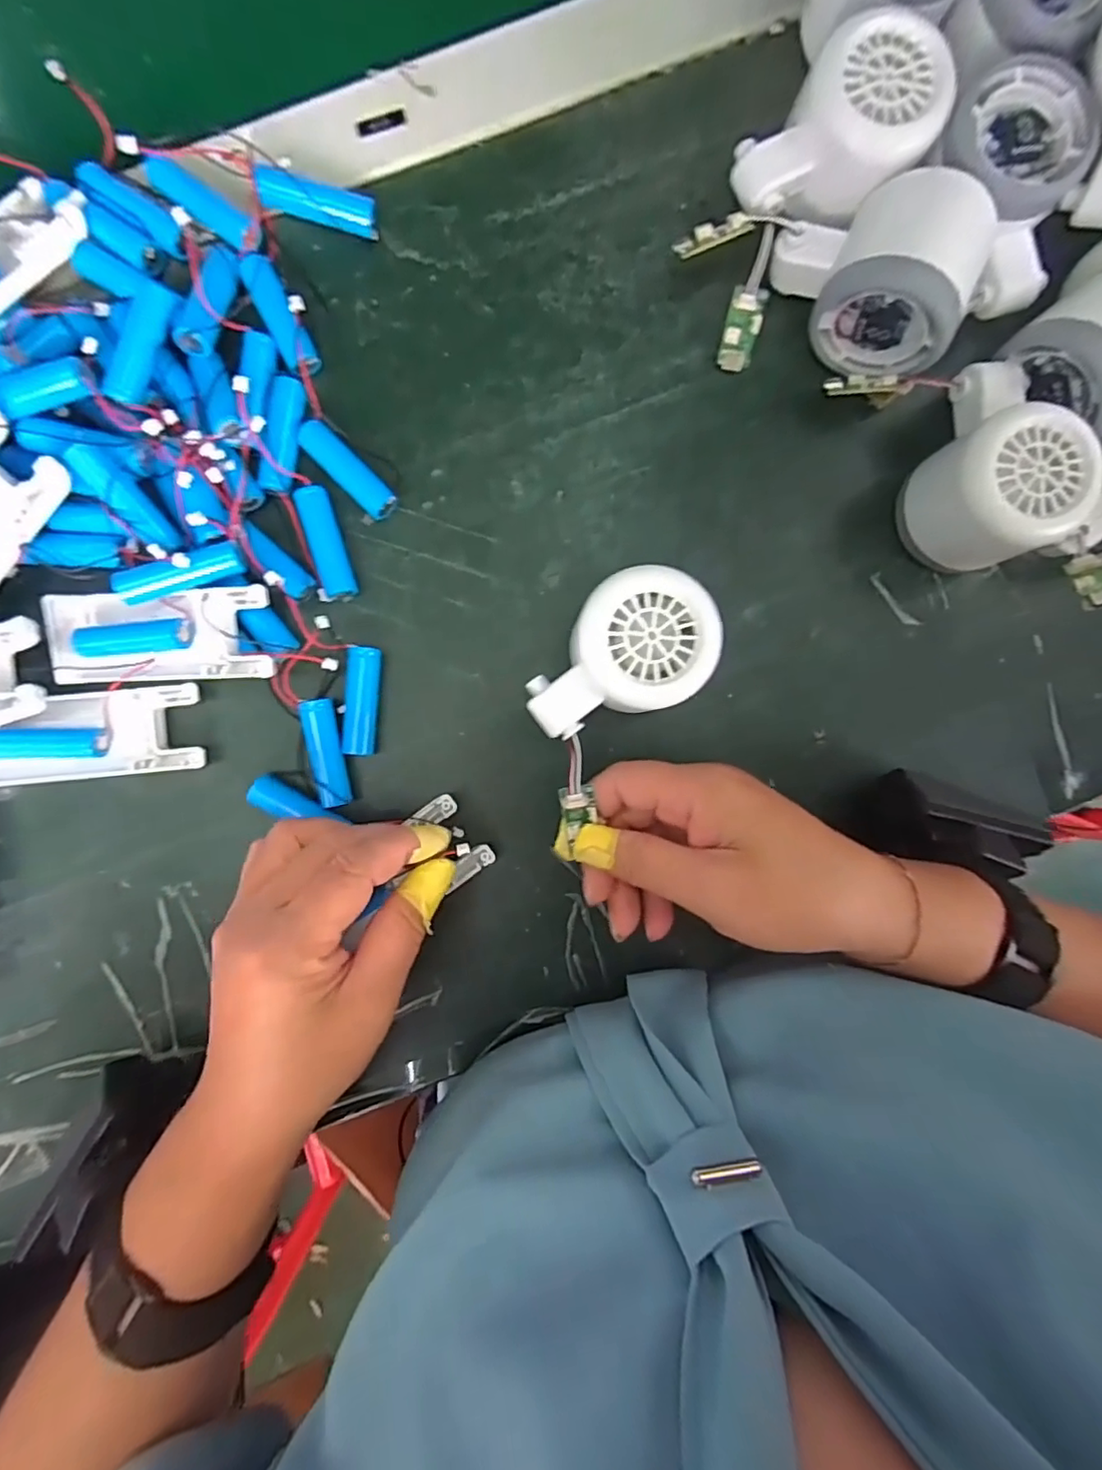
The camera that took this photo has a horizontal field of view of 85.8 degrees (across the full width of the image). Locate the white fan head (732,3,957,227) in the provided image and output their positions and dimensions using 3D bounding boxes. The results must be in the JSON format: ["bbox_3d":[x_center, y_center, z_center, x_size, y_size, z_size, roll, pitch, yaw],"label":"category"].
[{"bbox_3d":[0.123,-0.251,0.261,0.082,0.053,0.058,-41,94,-1],"label":"white fan head"}]

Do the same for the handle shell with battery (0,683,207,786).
[{"bbox_3d":[-0.212,0.000,0.270,0.100,0.014,0.039,-5,92,-3],"label":"handle shell with battery"}]

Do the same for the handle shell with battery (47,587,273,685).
[{"bbox_3d":[-0.174,-0.044,0.264,0.102,0.023,0.039,-1,92,-3],"label":"handle shell with battery"}]

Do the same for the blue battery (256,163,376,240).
[{"bbox_3d":[-0.104,-0.237,0.265,0.050,0.011,0.015,4,92,-18],"label":"blue battery"}]

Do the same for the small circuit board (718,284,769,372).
[{"bbox_3d":[0.090,-0.190,0.279,0.016,0.004,0.032,8,123,-3],"label":"small circuit board"}]

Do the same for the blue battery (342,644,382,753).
[{"bbox_3d":[-0.089,-0.016,0.281,0.014,0.013,0.050,4,92,-3],"label":"blue battery"}]

